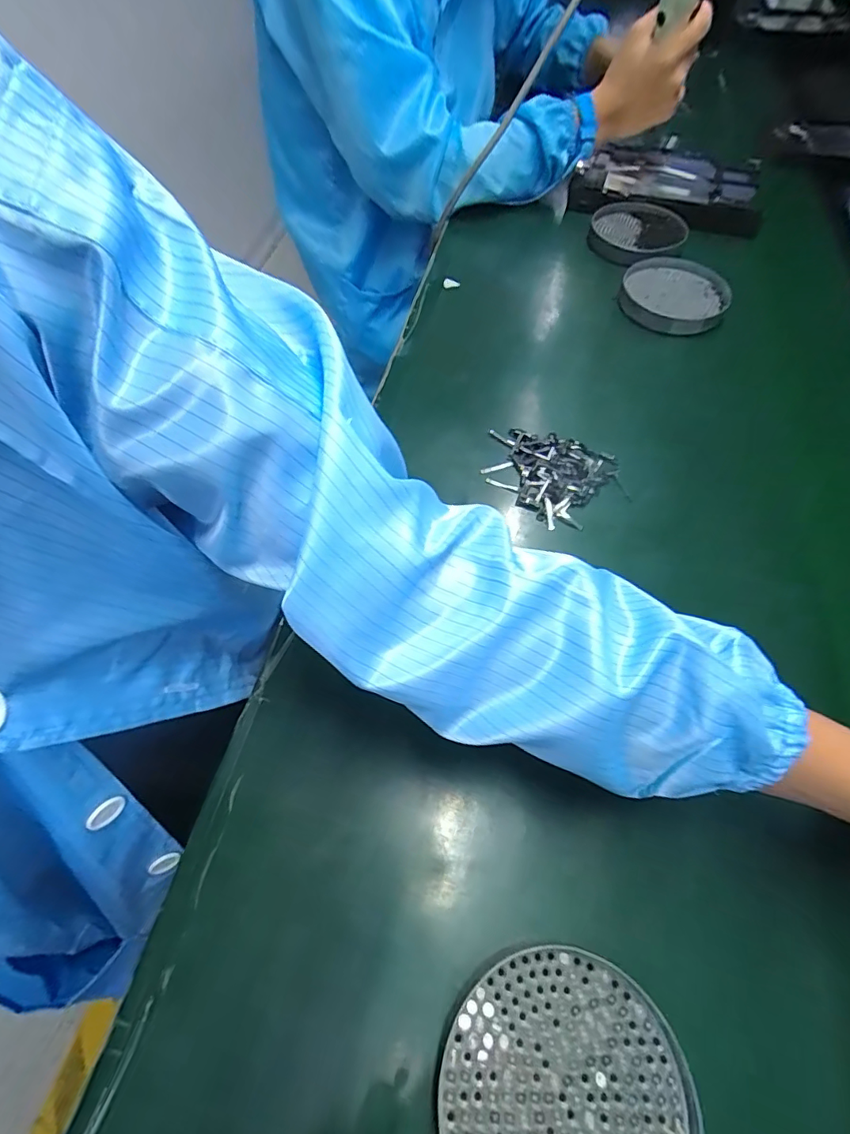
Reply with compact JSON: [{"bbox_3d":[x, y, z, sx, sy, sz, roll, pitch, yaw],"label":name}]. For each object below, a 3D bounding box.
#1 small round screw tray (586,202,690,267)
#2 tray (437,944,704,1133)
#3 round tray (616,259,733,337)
[{"bbox_3d":[0.270,-0.426,0.644,0.114,0.026,0.126,21,62,7],"label":"small round screw tray"},{"bbox_3d":[0.066,0.242,0.232,0.112,0.012,0.102,0,59,1],"label":"tray"},{"bbox_3d":[0.283,-0.310,0.572,0.116,0.018,0.130,27,63,10],"label":"round tray"}]

